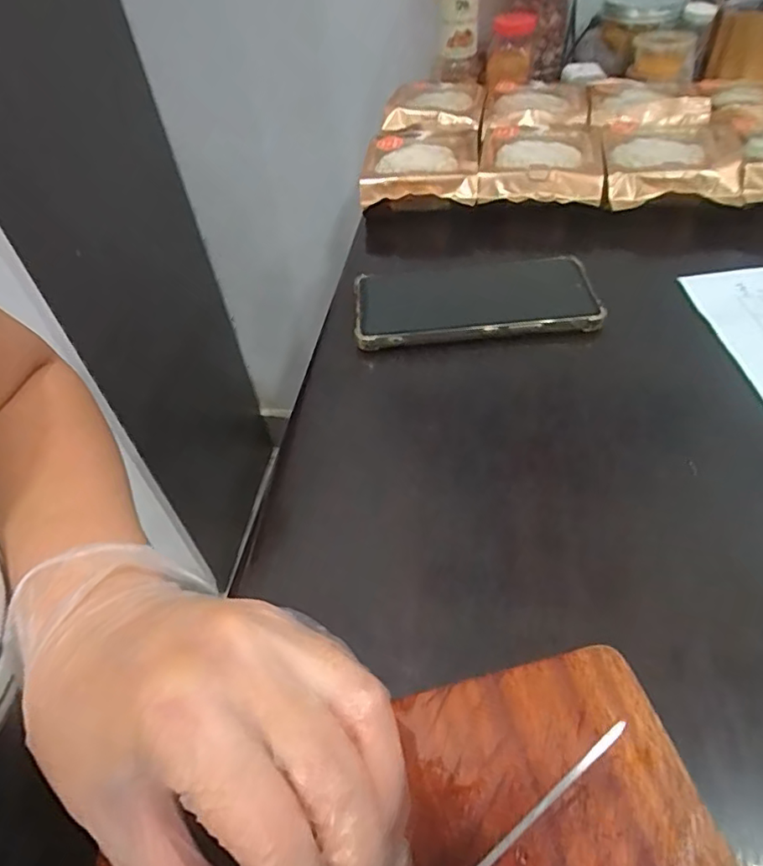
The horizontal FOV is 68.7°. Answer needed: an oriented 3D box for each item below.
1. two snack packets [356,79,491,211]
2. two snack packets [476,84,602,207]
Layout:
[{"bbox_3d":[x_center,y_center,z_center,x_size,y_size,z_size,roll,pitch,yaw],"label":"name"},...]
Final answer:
[{"bbox_3d":[0.045,-0.292,0.542,0.101,0.027,0.256,4,48,10],"label":"two snack packets"},{"bbox_3d":[0.143,-0.275,0.515,0.097,0.031,0.233,3,48,9],"label":"two snack packets"}]

